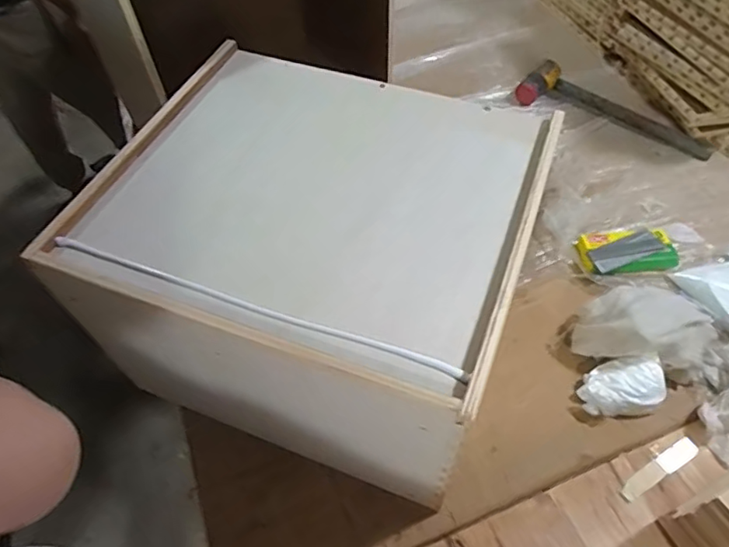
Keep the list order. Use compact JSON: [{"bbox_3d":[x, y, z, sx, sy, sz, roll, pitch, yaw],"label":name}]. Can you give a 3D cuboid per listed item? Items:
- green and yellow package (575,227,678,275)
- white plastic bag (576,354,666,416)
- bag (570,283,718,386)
[{"bbox_3d":[0.368,-0.032,0.750,0.123,0.033,0.067,-7,55,-4],"label":"green and yellow package"},{"bbox_3d":[0.305,0.134,0.634,0.097,0.027,0.063,-6,55,-3],"label":"white plastic bag"},{"bbox_3d":[0.344,0.065,0.654,0.153,0.070,0.092,13,56,10],"label":"bag"}]

